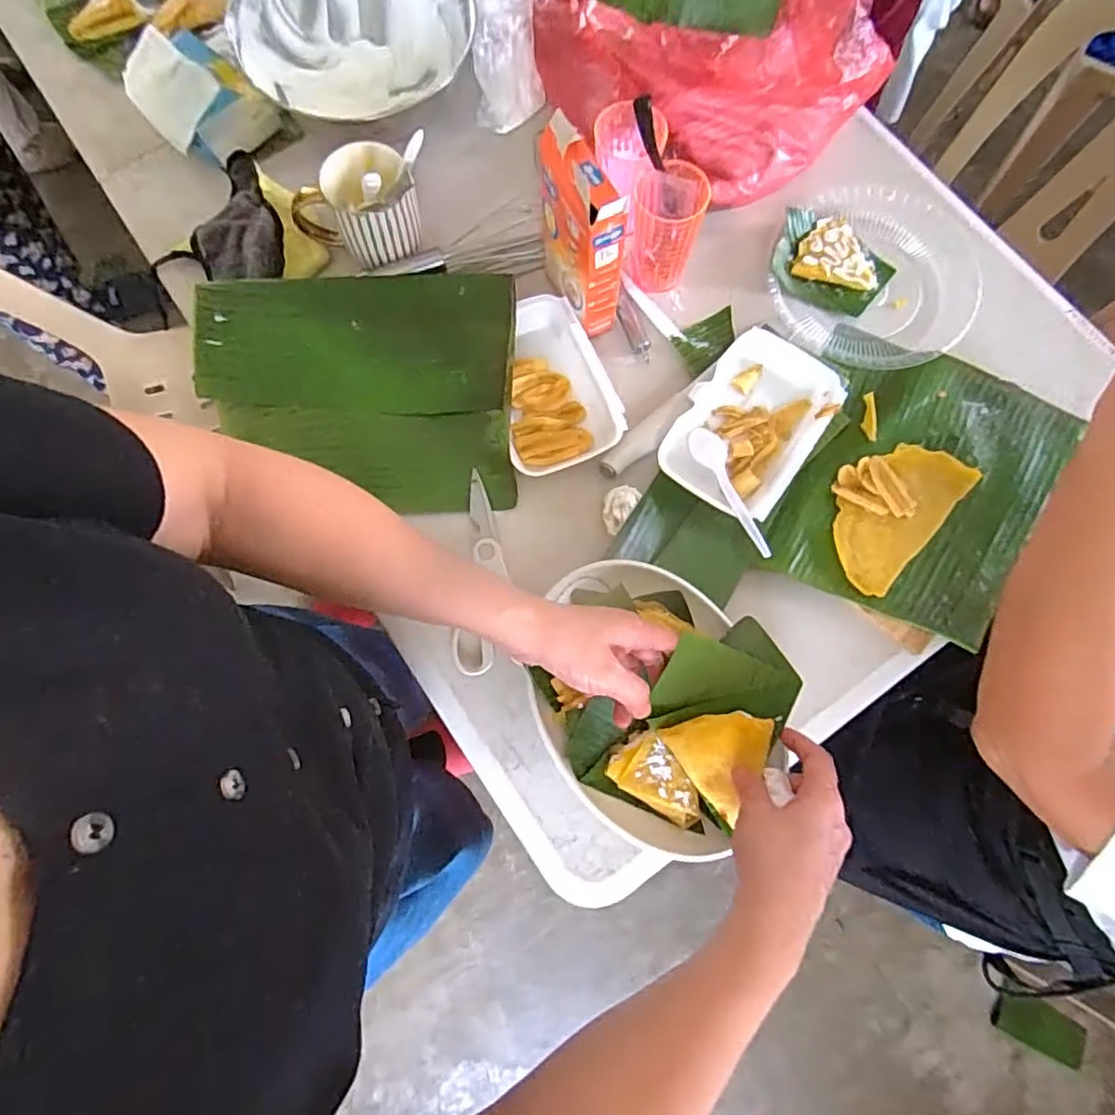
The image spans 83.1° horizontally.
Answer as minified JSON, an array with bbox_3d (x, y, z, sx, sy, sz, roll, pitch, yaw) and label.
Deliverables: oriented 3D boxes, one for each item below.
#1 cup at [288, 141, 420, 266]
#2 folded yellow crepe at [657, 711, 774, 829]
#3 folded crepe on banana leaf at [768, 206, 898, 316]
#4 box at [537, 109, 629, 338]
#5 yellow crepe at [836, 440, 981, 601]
[{"bbox_3d":[-0.197,-0.339,0.609,0.116,0.081,0.077,-20,76,-5],"label":"cup"},{"bbox_3d":[0.130,0.148,0.480,0.071,0.017,0.081,-36,78,-8],"label":"folded yellow crepe"},{"bbox_3d":[0.284,-0.308,0.650,0.117,0.025,0.087,33,78,8],"label":"folded crepe on banana leaf"},{"bbox_3d":[0.018,-0.292,0.571,0.044,0.163,0.095,-27,77,-7],"label":"box"},{"bbox_3d":[0.309,-0.042,0.574,0.074,0.014,0.152,42,80,10],"label":"yellow crepe"}]

